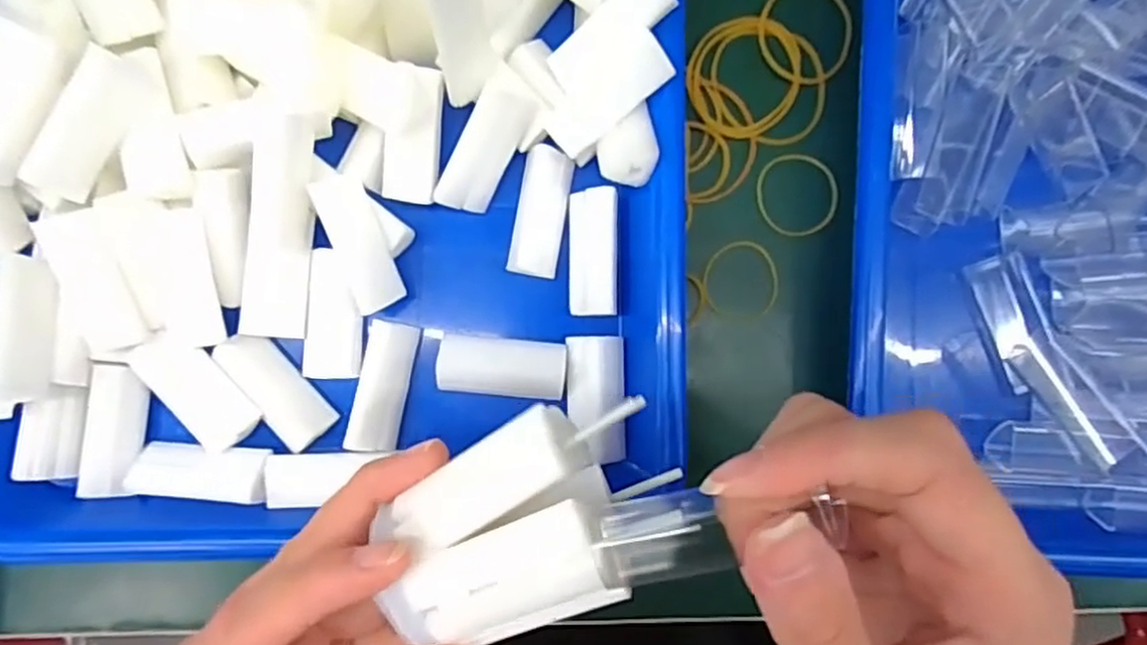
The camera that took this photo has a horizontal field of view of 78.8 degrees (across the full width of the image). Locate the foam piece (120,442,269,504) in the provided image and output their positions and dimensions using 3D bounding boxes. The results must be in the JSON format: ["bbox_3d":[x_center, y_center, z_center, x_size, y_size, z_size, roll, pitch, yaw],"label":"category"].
[{"bbox_3d":[-0.128,0.052,0.238,0.047,0.012,0.015,4,87,-2],"label":"foam piece"}]

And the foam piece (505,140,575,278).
[{"bbox_3d":[-0.012,-0.040,0.254,0.018,0.010,0.046,10,87,-2],"label":"foam piece"}]

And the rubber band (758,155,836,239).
[{"bbox_3d":[0.088,-0.050,0.275,0.031,0.004,0.033,-3,87,-1],"label":"rubber band"}]

